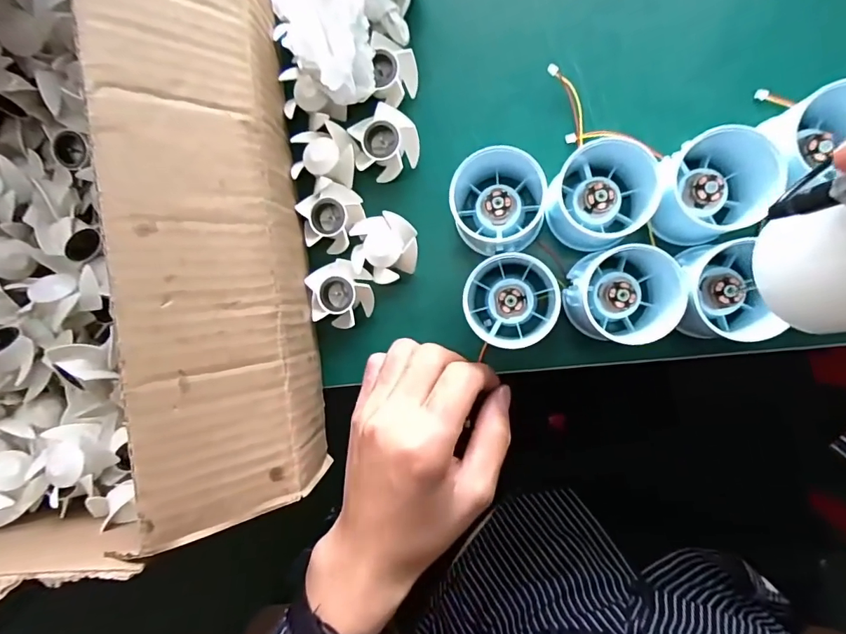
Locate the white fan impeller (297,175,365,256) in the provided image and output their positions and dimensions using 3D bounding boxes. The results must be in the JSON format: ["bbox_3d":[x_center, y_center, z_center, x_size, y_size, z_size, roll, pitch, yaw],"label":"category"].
[{"bbox_3d":[-0.061,-0.065,0.304,0.041,0.019,0.042,0,91,9],"label":"white fan impeller"}]

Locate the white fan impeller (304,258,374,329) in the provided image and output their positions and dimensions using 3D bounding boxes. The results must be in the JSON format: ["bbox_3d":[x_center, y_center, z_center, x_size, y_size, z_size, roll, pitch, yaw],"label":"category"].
[{"bbox_3d":[-0.053,-0.014,0.307,0.039,0.021,0.042,-9,89,9],"label":"white fan impeller"}]

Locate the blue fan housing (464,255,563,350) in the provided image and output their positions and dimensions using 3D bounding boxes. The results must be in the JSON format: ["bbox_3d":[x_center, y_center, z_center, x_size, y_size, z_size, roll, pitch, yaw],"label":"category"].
[{"bbox_3d":[0.053,-0.010,0.287,0.055,0.040,0.057,0,91,9],"label":"blue fan housing"}]

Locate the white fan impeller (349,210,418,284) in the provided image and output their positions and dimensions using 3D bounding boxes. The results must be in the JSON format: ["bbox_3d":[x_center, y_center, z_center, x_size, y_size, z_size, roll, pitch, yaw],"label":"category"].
[{"bbox_3d":[-0.024,-0.044,0.303,0.042,0.020,0.041,0,91,9],"label":"white fan impeller"}]

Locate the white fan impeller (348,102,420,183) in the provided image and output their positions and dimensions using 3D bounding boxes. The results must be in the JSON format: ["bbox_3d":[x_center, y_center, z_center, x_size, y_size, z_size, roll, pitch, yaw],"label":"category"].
[{"bbox_3d":[-0.024,-0.110,0.299,0.042,0.022,0.038,-35,85,8],"label":"white fan impeller"}]

